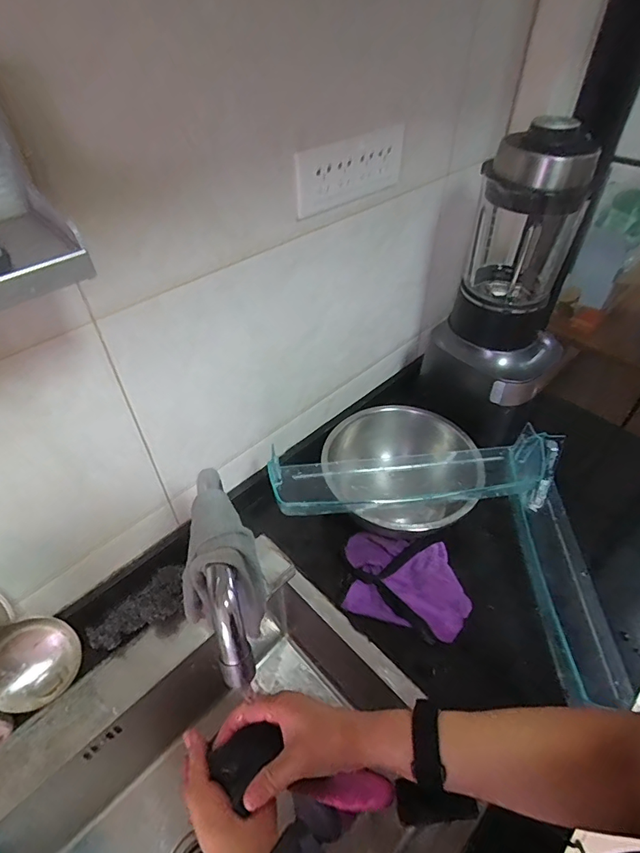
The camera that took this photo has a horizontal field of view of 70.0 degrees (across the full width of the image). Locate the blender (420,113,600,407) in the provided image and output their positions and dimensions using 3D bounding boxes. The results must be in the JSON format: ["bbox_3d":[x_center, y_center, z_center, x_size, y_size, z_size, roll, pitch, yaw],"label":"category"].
[{"bbox_3d":[0.309,-0.226,0.741,0.178,0.411,0.197,-35,54,-27],"label":"blender"}]

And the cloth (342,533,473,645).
[{"bbox_3d":[0.123,0.224,0.665,0.172,0.033,0.140,7,47,10],"label":"cloth"}]

